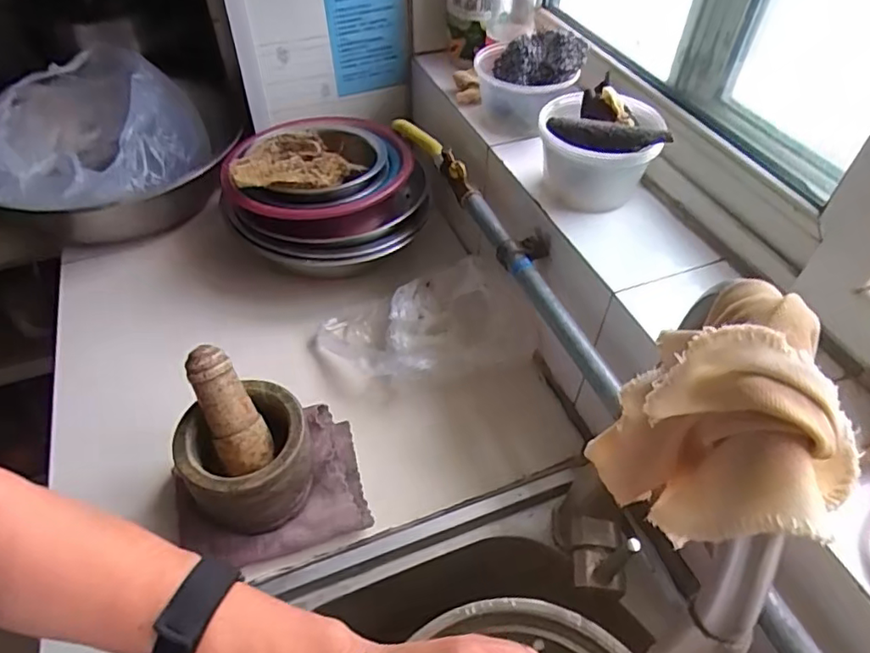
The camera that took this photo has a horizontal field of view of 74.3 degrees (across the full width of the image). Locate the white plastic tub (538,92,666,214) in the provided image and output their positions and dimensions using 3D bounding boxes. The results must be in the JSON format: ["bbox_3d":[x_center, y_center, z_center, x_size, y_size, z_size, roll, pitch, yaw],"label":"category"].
[{"bbox_3d":[0.157,-0.167,0.572,0.102,0.087,0.107,5,49,3],"label":"white plastic tub"}]

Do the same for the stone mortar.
[{"bbox_3d":[-0.159,0.124,0.504,0.101,0.105,0.089,-27,55,-23],"label":"stone mortar"}]

